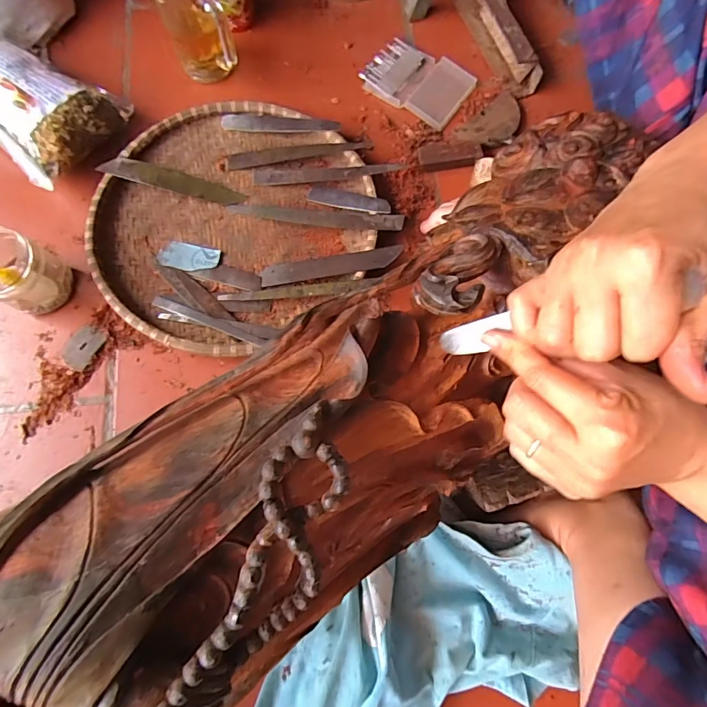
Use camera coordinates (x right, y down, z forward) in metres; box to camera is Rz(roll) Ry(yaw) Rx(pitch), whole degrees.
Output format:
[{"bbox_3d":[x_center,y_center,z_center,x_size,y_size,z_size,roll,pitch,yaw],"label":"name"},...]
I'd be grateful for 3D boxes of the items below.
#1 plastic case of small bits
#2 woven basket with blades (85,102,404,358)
[{"bbox_3d":[0.092,-0.384,0.606,0.137,0.013,0.107,34,77,8],"label":"plastic case of small bits"},{"bbox_3d":[-0.143,-0.170,0.537,0.338,0.029,0.327,0,74,-1],"label":"woven basket with blades"}]

